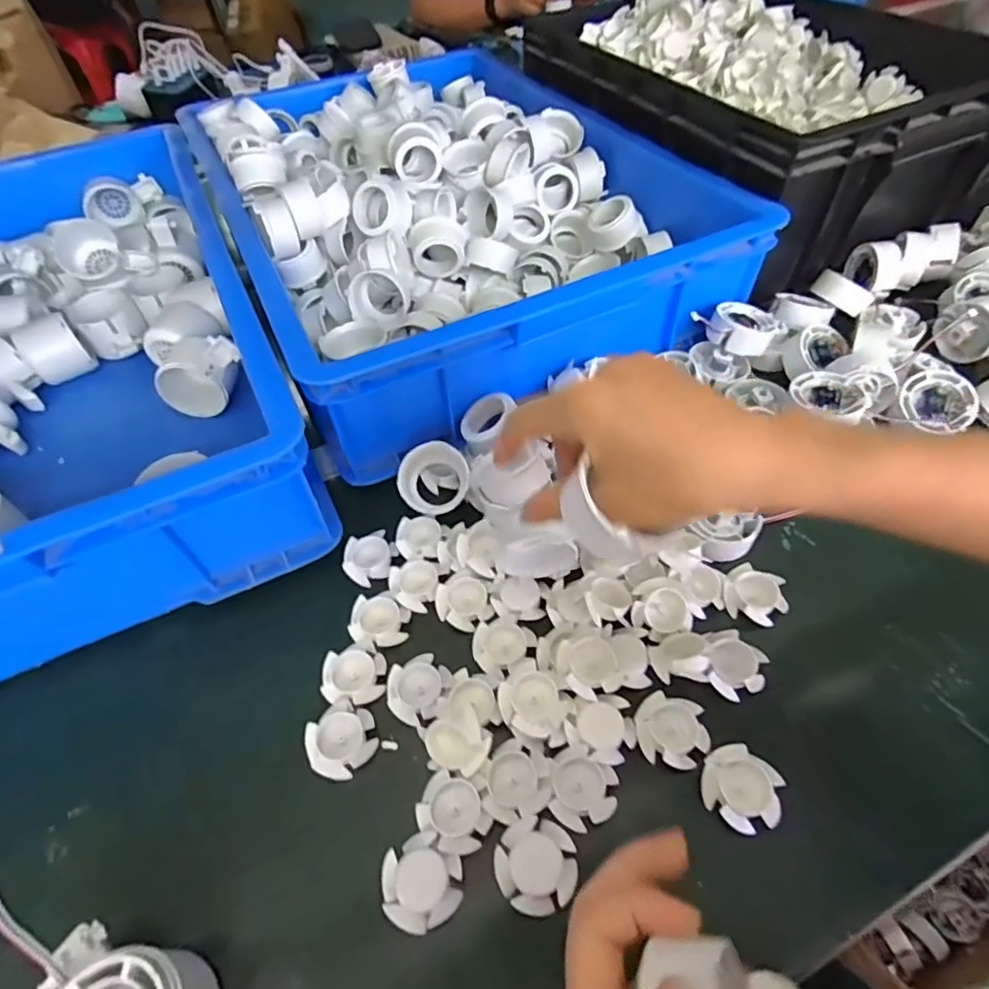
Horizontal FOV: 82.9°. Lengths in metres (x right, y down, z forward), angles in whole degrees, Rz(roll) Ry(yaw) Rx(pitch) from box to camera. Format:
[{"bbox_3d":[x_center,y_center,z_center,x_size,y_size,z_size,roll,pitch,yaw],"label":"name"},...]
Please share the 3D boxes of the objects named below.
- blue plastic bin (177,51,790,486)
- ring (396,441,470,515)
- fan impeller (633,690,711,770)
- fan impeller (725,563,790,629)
[{"bbox_3d":[-0.067,-0.306,0.601,0.417,0.116,0.565,-26,56,-16],"label":"blue plastic bin"},{"bbox_3d":[-0.049,-0.012,0.441,0.053,0.032,0.055,1,82,-10],"label":"ring"},{"bbox_3d":[0.103,0.139,0.328,0.040,0.016,0.037,-1,53,2],"label":"fan impeller"},{"bbox_3d":[0.177,0.069,0.381,0.039,0.017,0.036,21,57,18],"label":"fan impeller"}]

